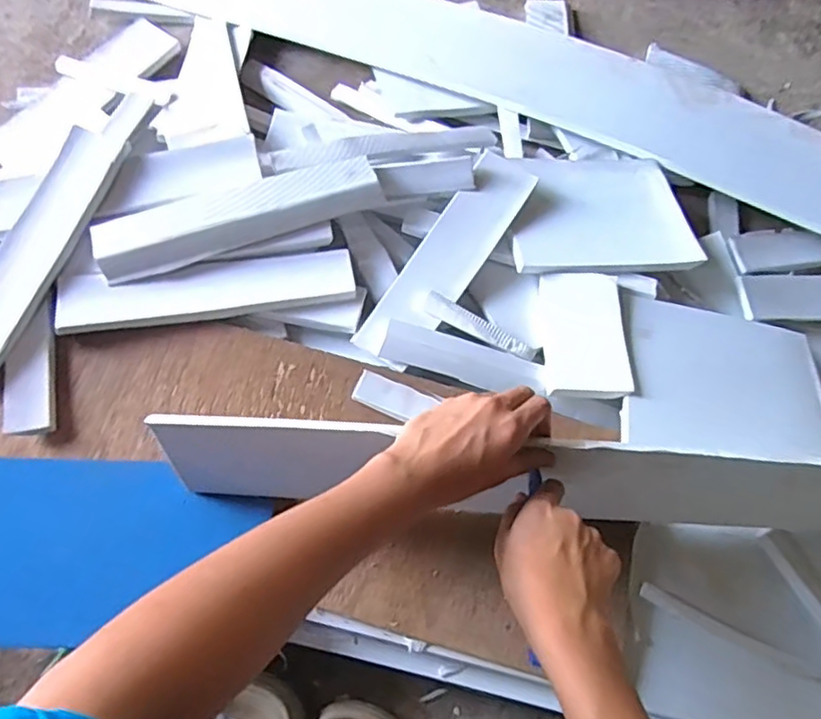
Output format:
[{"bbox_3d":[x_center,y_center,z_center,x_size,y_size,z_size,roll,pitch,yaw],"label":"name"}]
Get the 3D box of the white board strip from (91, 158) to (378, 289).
[{"bbox_3d":[-0.174,-0.150,0.657,0.288,0.023,0.067,-20,69,-11],"label":"white board strip"}]

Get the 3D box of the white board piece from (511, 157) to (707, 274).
[{"bbox_3d":[0.213,-0.176,0.728,0.202,0.019,0.180,-2,58,-4],"label":"white board piece"}]

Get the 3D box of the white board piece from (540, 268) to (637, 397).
[{"bbox_3d":[0.178,-0.030,0.643,0.081,0.019,0.144,4,66,-1],"label":"white board piece"}]

